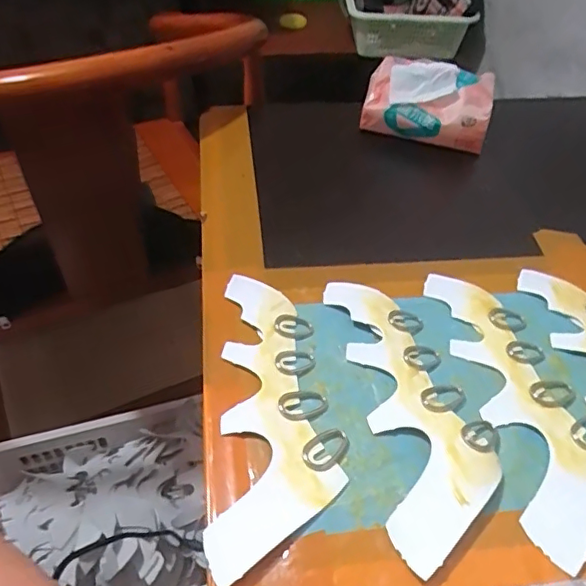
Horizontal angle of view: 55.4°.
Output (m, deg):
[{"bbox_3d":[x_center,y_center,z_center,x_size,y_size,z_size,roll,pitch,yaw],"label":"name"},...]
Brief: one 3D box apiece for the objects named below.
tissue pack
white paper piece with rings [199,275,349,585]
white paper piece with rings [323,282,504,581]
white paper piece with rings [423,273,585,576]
[{"bbox_3d":[0.148,-0.212,0.604,0.132,0.063,0.082,16,48,12],"label":"tissue pack"},{"bbox_3d":[-0.009,0.072,0.370,0.079,0.009,0.216,1,47,-1],"label":"white paper piece with rings"},{"bbox_3d":[0.078,0.066,0.375,0.081,0.013,0.212,-8,47,-10],"label":"white paper piece with rings"},{"bbox_3d":[0.157,0.066,0.384,0.080,0.005,0.217,-8,47,-10],"label":"white paper piece with rings"}]

